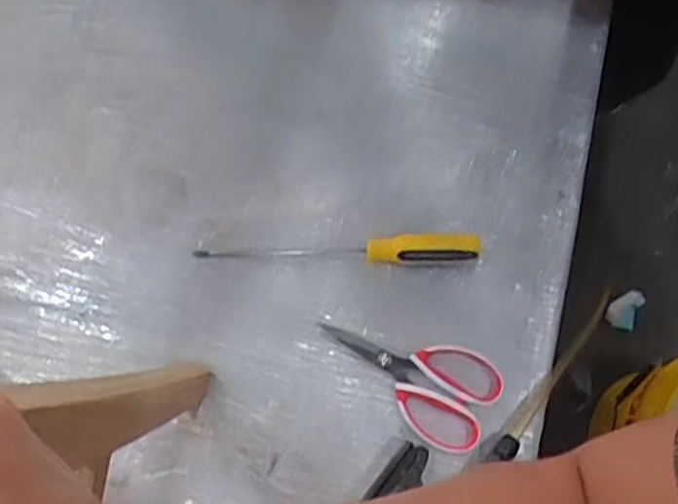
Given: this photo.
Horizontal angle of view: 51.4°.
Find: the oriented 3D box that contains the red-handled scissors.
[{"bbox_3d":[0.067,0.121,0.705,0.183,0.006,0.098,26,79,6],"label":"red-handled scissors"}]

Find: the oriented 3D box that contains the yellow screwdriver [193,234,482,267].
[{"bbox_3d":[-0.001,-0.001,0.720,0.291,0.029,0.027,0,78,0],"label":"yellow screwdriver"}]

